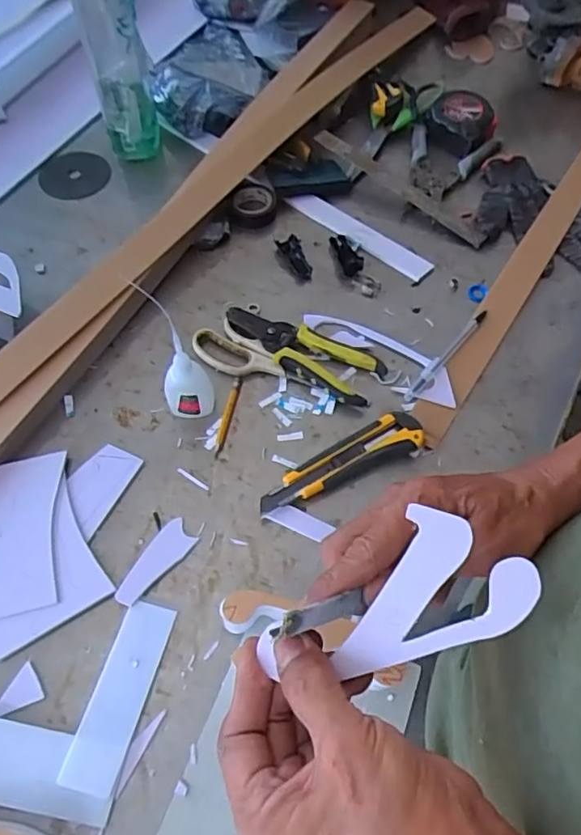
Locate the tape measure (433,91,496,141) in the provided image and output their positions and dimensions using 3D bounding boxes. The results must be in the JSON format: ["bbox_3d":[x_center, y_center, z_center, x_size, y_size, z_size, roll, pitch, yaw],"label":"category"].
[{"bbox_3d":[0.227,-0.395,0.773,0.086,0.038,0.073,29,64,14],"label":"tape measure"}]

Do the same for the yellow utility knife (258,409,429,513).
[{"bbox_3d":[0.047,0.043,0.533,0.161,0.021,0.041,-27,64,-16],"label":"yellow utility knife"}]

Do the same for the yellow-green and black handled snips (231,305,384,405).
[{"bbox_3d":[0.014,-0.075,0.598,0.170,0.023,0.069,31,64,15],"label":"yellow-green and black handled snips"}]

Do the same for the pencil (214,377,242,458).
[{"bbox_3d":[-0.061,-0.001,0.566,0.009,0.008,0.089,10,61,4],"label":"pencil"}]

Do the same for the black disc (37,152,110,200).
[{"bbox_3d":[-0.275,-0.309,0.736,0.083,0.004,0.087,1,60,-1],"label":"black disc"}]

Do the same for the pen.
[{"bbox_3d":[0.162,-0.066,0.600,0.012,0.007,0.142,37,66,18],"label":"pen"}]

